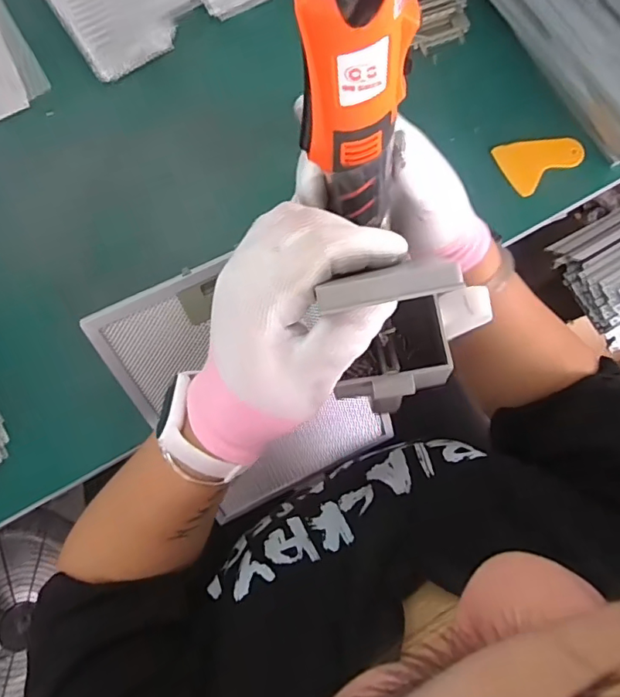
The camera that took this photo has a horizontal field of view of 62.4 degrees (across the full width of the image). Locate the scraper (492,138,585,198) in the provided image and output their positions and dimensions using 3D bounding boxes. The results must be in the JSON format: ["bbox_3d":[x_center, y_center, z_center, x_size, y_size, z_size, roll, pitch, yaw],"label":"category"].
[{"bbox_3d":[0.287,-0.231,0.631,0.104,0.006,0.072,-18,71,-6],"label":"scraper"}]

